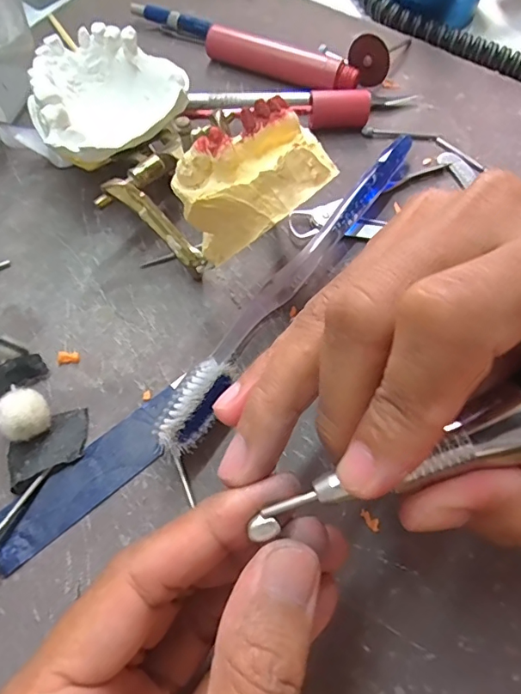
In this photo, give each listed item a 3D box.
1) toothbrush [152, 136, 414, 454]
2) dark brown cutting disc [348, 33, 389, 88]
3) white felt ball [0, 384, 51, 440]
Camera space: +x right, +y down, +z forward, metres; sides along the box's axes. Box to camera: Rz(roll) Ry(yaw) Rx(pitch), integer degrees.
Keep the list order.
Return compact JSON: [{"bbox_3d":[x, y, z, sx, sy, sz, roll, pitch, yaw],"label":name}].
[{"bbox_3d":[0.016,-0.033,0.213,0.021,0.023,0.183,29,68,14],"label":"toothbrush"},{"bbox_3d":[0.059,-0.157,0.270,0.004,0.021,0.025,-36,95,-37],"label":"dark brown cutting disc"},{"bbox_3d":[-0.088,0.025,0.186,0.016,0.014,0.017,-1,64,1],"label":"white felt ball"}]

